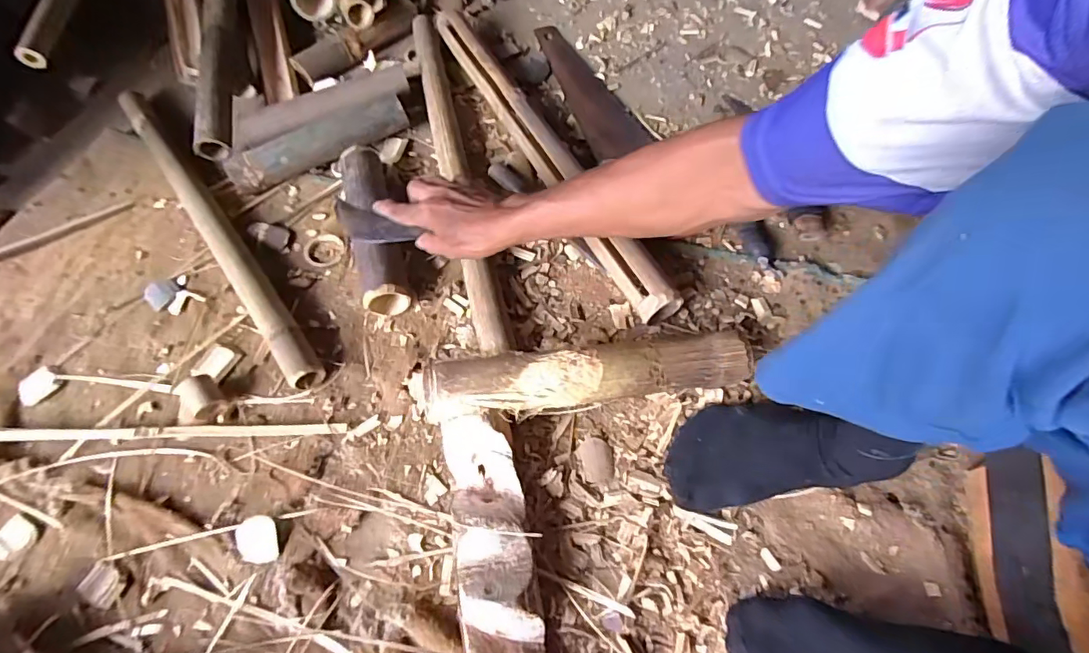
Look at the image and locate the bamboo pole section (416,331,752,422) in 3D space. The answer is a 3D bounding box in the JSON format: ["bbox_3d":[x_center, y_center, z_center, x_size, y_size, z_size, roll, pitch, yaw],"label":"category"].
[{"bbox_3d":[0.046,0.060,0.563,0.360,0.064,0.074,-3,62,0],"label":"bamboo pole section"}]

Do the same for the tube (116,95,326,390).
[{"bbox_3d":[-0.476,-0.154,0.708,0.049,0.045,0.631,-37,68,-15],"label":"tube"}]

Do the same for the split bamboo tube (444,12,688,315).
[{"bbox_3d":[-0.002,-0.269,0.734,0.065,0.063,0.646,-26,65,-10],"label":"split bamboo tube"}]

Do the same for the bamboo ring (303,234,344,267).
[{"bbox_3d":[-0.306,-0.106,0.696,0.057,0.006,0.052,-1,63,2],"label":"bamboo ring"}]

